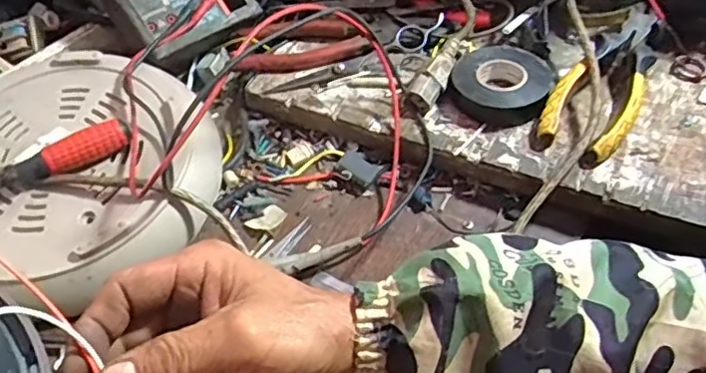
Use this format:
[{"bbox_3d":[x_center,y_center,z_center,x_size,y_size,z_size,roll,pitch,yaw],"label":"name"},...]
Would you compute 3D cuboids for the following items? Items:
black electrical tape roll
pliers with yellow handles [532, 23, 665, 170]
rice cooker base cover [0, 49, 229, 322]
[{"bbox_3d":[0.114,-0.080,0.487,0.073,0.026,0.070,-3,50,4],"label":"black electrical tape roll"},{"bbox_3d":[0.186,-0.073,0.469,0.060,0.028,0.139,22,56,22],"label":"pliers with yellow handles"},{"bbox_3d":[-0.203,-0.019,0.466,0.201,0.055,0.207,-38,56,-23],"label":"rice cooker base cover"}]

